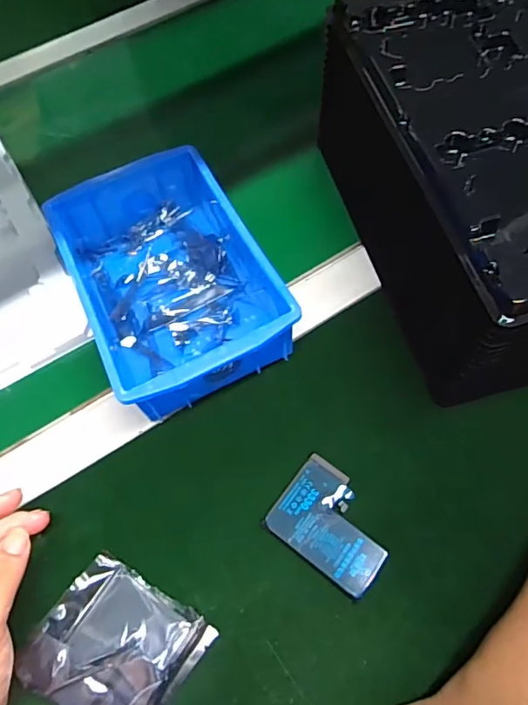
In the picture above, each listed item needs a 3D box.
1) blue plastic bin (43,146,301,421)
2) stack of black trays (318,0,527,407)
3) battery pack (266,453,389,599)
[{"bbox_3d":[-0.072,-0.057,0.389,0.128,0.065,0.197,-25,64,-9],"label":"blue plastic bin"},{"bbox_3d":[0.186,-0.133,0.375,0.208,0.134,0.279,-15,63,-4],"label":"stack of black trays"},{"bbox_3d":[0.047,0.112,0.332,0.075,0.007,0.058,34,70,19],"label":"battery pack"}]

